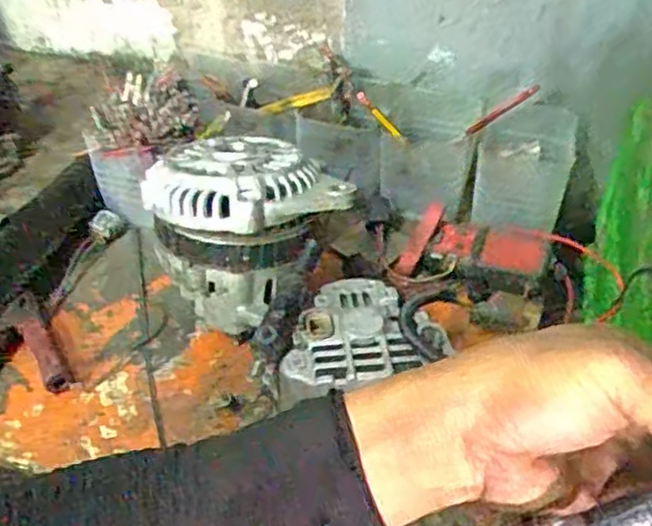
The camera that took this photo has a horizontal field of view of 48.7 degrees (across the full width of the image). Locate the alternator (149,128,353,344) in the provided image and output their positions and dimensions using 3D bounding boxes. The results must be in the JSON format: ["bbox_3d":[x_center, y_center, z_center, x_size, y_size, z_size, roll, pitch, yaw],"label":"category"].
[{"bbox_3d":[-0.069,-0.037,0.581,0.137,0.103,0.143,-22,46,-24],"label":"alternator"}]

